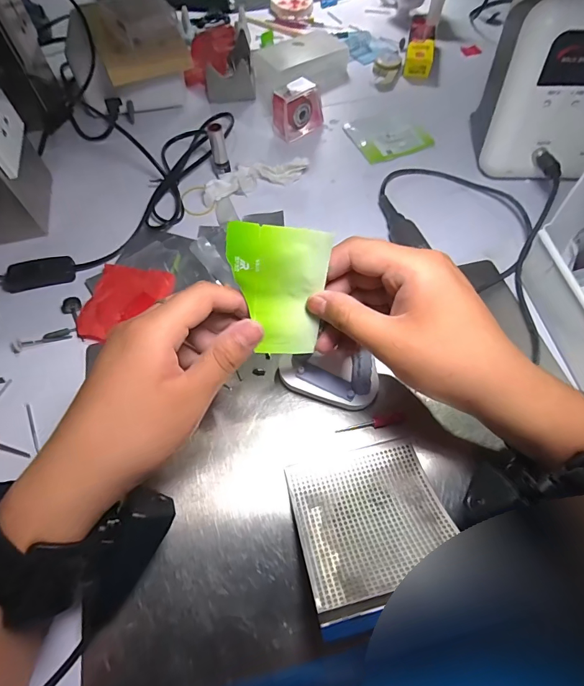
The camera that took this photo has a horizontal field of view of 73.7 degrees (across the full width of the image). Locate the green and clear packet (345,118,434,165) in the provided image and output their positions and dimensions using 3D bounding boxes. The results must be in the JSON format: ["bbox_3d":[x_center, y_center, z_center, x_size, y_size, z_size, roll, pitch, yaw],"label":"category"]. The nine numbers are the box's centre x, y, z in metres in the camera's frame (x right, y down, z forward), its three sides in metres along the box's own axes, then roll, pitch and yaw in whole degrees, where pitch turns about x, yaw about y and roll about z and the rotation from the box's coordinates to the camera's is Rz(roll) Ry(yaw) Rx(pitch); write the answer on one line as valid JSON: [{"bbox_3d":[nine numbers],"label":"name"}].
[{"bbox_3d":[0.120,-0.261,0.488,0.086,0.006,0.083,-20,63,-10],"label":"green and clear packet"}]

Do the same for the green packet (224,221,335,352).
[{"bbox_3d":[-0.011,-0.033,0.261,0.063,0.089,0.005,4,31,-6],"label":"green packet"}]

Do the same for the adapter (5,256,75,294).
[{"bbox_3d":[-0.254,-0.070,0.387,0.069,0.018,0.025,-12,62,-6],"label":"adapter"}]

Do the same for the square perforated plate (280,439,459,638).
[{"bbox_3d":[0.053,0.118,0.257,0.097,0.011,0.111,-12,34,-6],"label":"square perforated plate"}]

